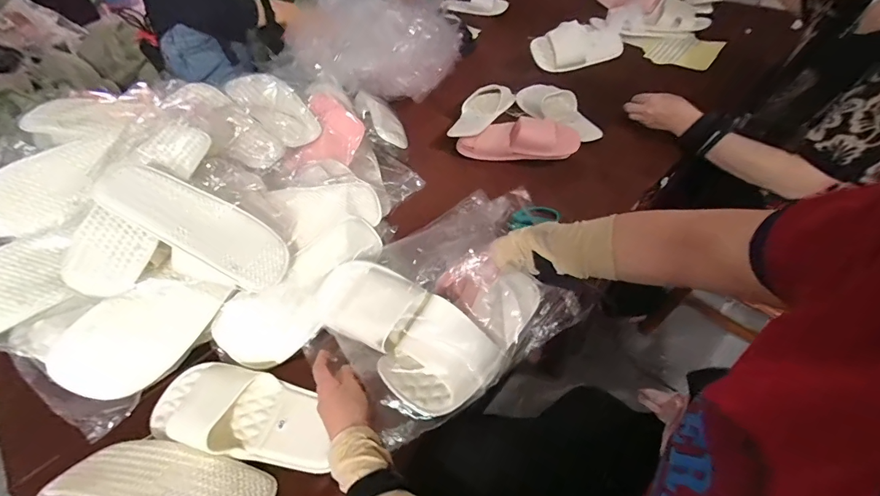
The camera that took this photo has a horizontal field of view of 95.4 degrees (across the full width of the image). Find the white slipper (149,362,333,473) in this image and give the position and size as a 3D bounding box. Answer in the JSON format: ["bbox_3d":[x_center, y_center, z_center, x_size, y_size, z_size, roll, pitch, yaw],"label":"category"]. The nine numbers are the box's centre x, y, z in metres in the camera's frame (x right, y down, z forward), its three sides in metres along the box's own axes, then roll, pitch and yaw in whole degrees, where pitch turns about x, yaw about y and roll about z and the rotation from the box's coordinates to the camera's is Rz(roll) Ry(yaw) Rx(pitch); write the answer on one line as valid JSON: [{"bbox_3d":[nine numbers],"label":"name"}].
[{"bbox_3d":[-0.259,0.199,0.507,0.243,0.061,0.105,6,52,9],"label":"white slipper"}]

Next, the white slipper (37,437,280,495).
[{"bbox_3d":[-0.303,0.267,0.438,0.216,0.070,0.097,9,53,11],"label":"white slipper"}]

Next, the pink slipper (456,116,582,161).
[{"bbox_3d":[0.164,-0.229,0.836,0.250,0.066,0.080,6,52,9],"label":"pink slipper"}]

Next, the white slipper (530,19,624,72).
[{"bbox_3d":[0.386,-0.557,1.080,0.265,0.068,0.130,-27,54,-16],"label":"white slipper"}]

